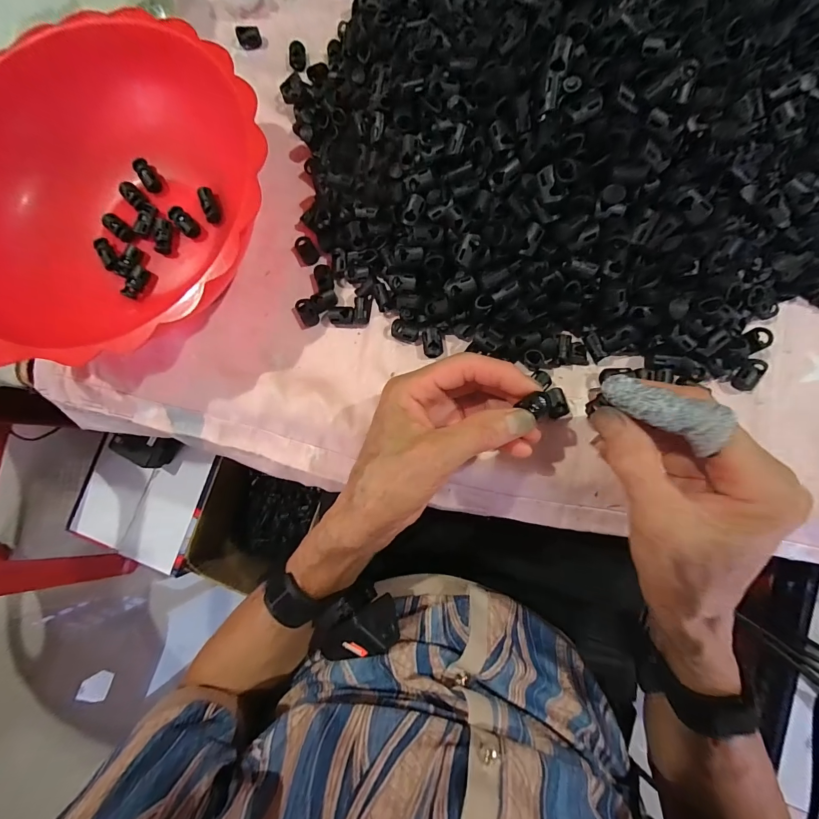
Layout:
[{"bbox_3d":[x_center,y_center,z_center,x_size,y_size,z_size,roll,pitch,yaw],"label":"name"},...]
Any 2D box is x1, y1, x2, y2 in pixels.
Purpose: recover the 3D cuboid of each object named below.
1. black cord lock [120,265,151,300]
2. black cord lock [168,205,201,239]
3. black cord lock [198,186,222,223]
[{"bbox_3d":[-0.223,-0.104,0.303,0.012,0.011,0.027,27,86,9],"label":"black cord lock"},{"bbox_3d":[-0.184,-0.154,0.305,0.013,0.006,0.030,-44,80,-1],"label":"black cord lock"},{"bbox_3d":[-0.164,-0.168,0.307,0.013,0.008,0.028,-14,99,5],"label":"black cord lock"}]

